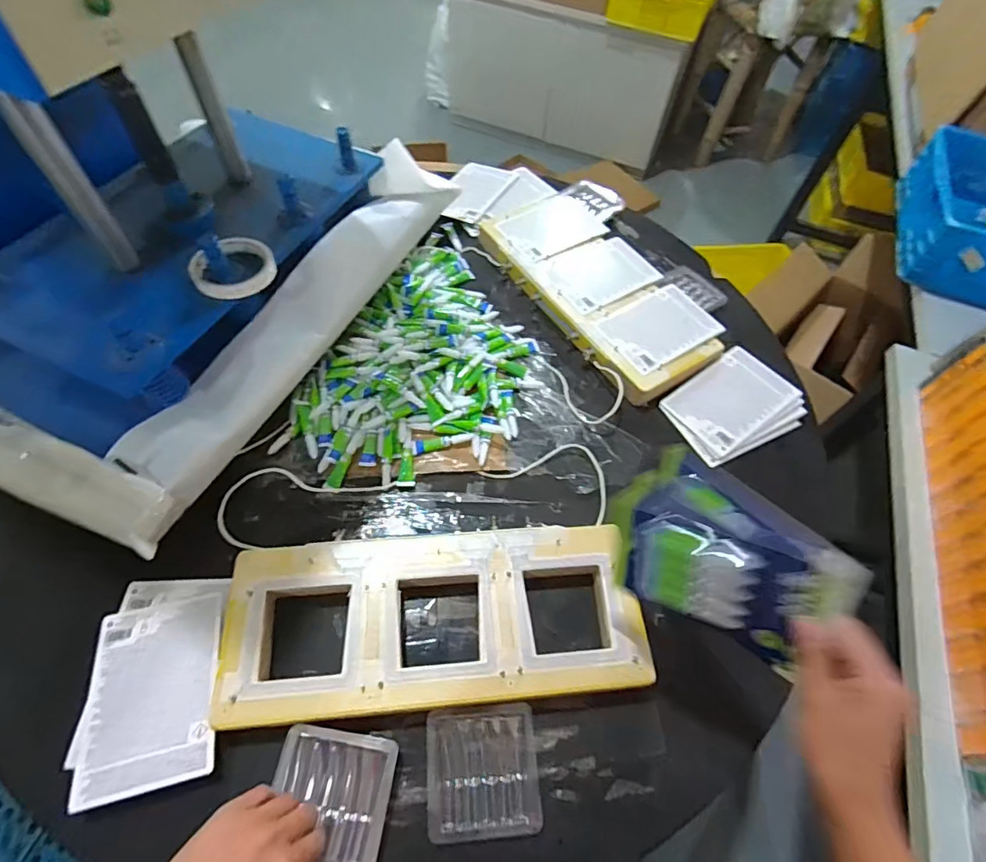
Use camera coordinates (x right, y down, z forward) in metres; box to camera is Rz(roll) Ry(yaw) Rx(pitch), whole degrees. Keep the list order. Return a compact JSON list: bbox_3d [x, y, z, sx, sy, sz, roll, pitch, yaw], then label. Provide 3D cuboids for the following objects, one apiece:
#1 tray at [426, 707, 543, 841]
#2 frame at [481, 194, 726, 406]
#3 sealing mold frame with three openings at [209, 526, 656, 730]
[{"bbox_3d":[-0.009,0.322,0.472,0.103,0.014,0.102,-1,59,-4],"label":"tray"},{"bbox_3d":[0.169,-0.242,0.813,0.212,0.040,0.433,-27,64,-18],"label":"frame"},{"bbox_3d":[-0.058,0.191,0.520,0.421,0.022,0.169,-3,59,-5],"label":"sealing mold frame with three openings"}]

